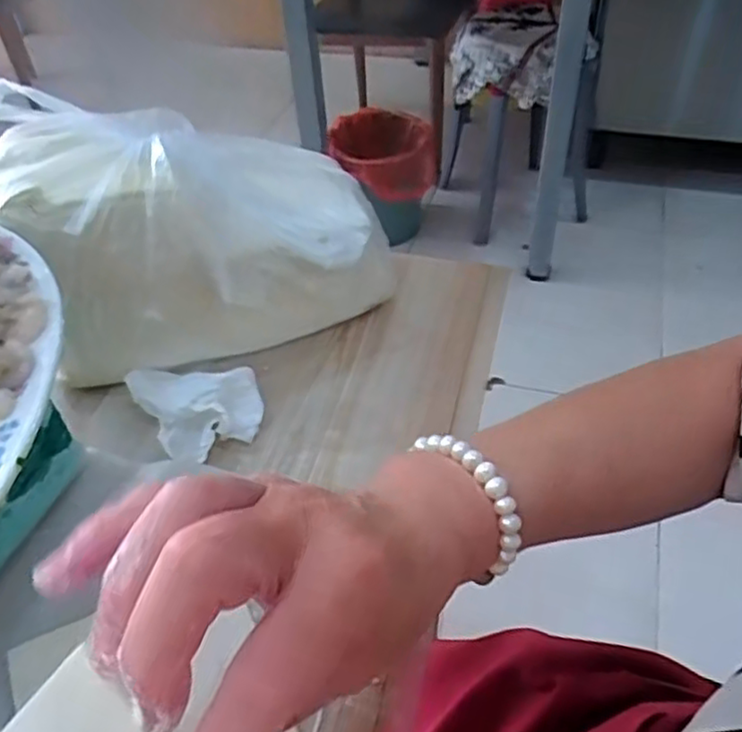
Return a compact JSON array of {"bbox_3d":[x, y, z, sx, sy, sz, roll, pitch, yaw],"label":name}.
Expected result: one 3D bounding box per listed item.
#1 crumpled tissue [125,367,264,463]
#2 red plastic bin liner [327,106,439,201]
[{"bbox_3d":[-0.093,0.018,0.386,0.058,0.025,0.061,-31,51,-22],"label":"crumpled tissue"},{"bbox_3d":[0.027,-0.468,1.584,0.245,0.149,0.181,0,46,5],"label":"red plastic bin liner"}]

